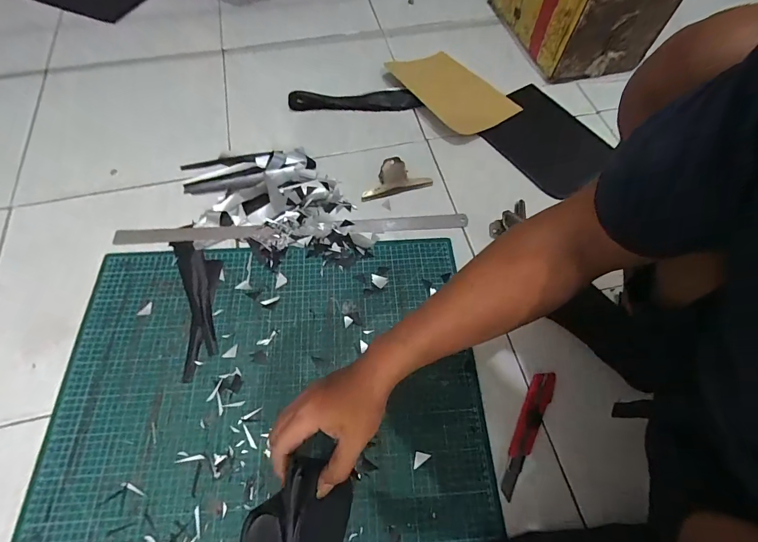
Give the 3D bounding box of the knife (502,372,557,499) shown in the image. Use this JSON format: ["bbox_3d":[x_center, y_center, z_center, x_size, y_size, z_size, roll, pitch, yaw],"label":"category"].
[{"bbox_3d":[0.207,0.221,0.516,0.032,0.010,0.179,26,65,12],"label":"knife"}]

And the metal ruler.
[{"bbox_3d":[-0.154,-0.076,0.671,0.622,0.008,0.035,-3,59,-2],"label":"metal ruler"}]

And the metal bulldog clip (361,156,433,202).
[{"bbox_3d":[0.031,-0.181,0.706,0.140,0.042,0.058,-13,64,-8],"label":"metal bulldog clip"}]

